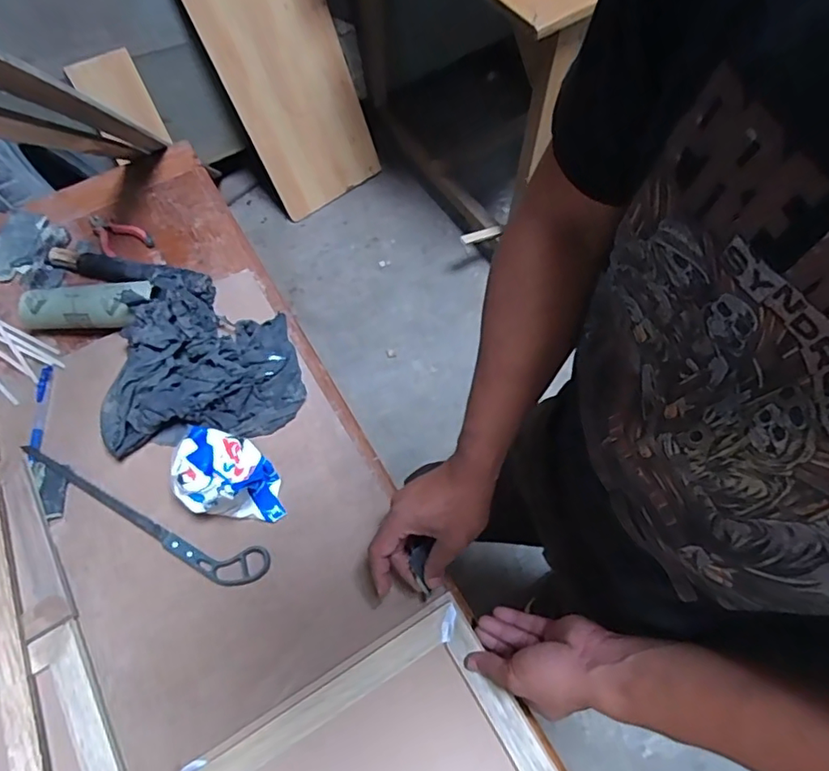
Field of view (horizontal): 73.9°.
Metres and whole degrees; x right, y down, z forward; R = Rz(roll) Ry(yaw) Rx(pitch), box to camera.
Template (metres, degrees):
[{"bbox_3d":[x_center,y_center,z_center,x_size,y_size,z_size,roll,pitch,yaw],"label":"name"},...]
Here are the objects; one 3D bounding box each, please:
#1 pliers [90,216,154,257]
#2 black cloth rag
[{"bbox_3d":[-0.434,-0.224,0.801,0.061,0.010,0.105,-40,69,-18],"label":"pliers"},{"bbox_3d":[-0.259,-0.046,0.678,0.221,0.062,0.235,-10,63,-5],"label":"black cloth rag"}]

